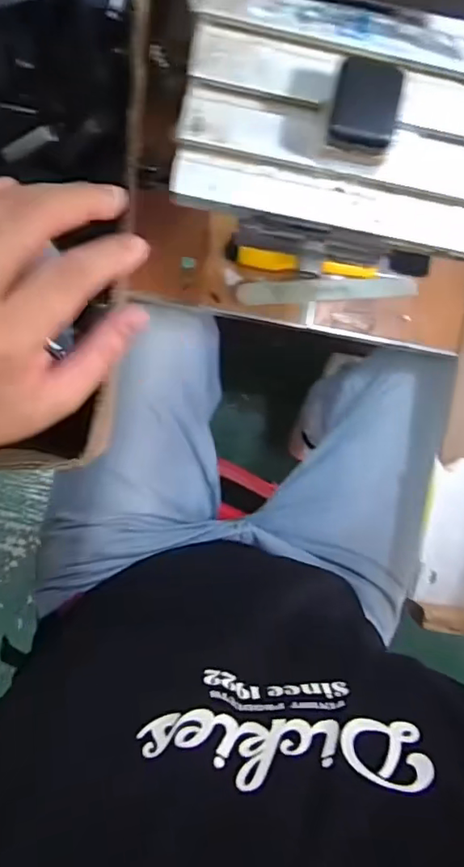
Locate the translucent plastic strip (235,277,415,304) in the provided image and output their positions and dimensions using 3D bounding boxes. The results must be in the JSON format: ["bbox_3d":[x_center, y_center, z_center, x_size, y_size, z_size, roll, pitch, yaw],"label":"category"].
[{"bbox_3d":[0.096,-0.141,0.547,0.174,0.007,0.020,-3,94,-5],"label":"translucent plastic strip"}]

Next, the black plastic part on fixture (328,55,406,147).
[{"bbox_3d":[0.072,-0.176,0.298,0.033,0.010,0.041,9,93,-5],"label":"black plastic part on fixture"}]

